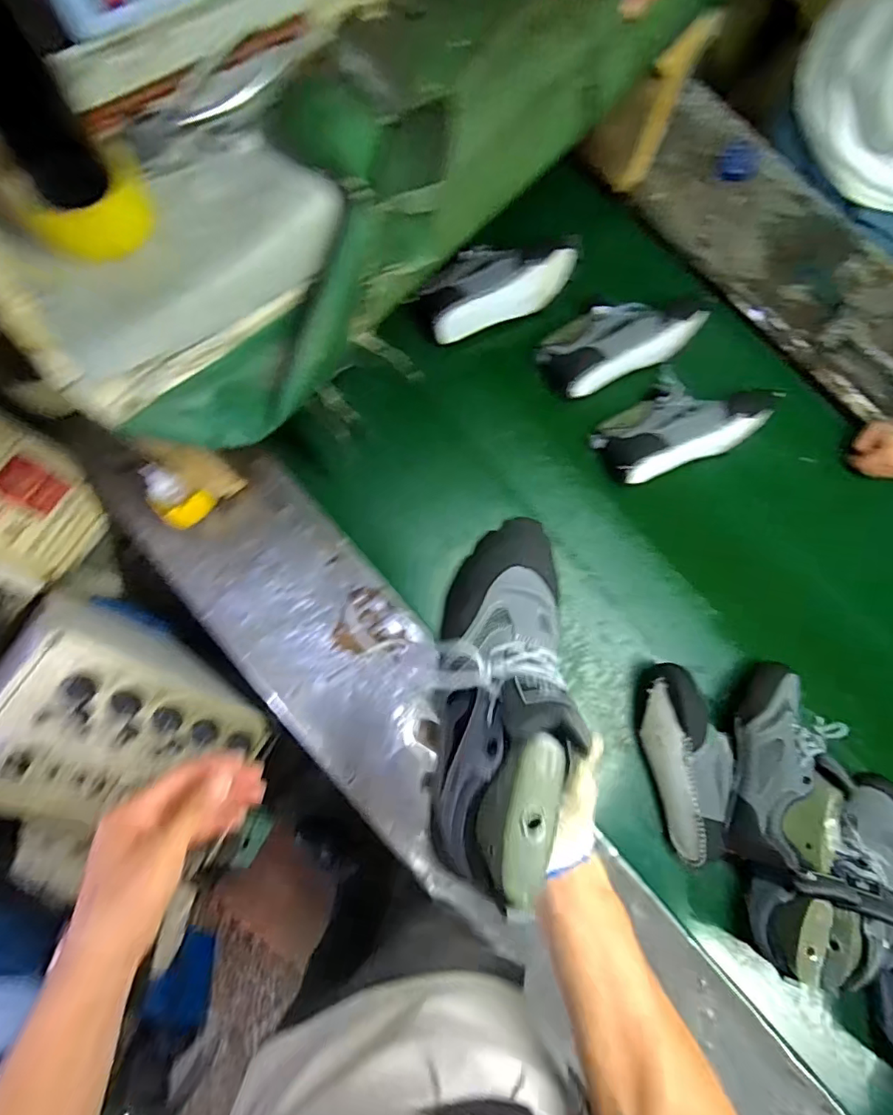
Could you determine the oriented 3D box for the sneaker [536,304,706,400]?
[{"bbox_3d":[0.289,-0.365,0.859,0.273,0.083,0.132,-24,80,-6],"label":"sneaker"}]

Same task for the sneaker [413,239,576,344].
[{"bbox_3d":[0.089,-0.464,0.863,0.297,0.077,0.112,-26,80,-6],"label":"sneaker"}]

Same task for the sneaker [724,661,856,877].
[{"bbox_3d":[0.469,0.268,0.713,0.103,0.096,0.242,14,65,2],"label":"sneaker"}]

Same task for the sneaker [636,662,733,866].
[{"bbox_3d":[0.355,0.287,0.756,0.117,0.089,0.265,-12,79,-3],"label":"sneaker"}]

